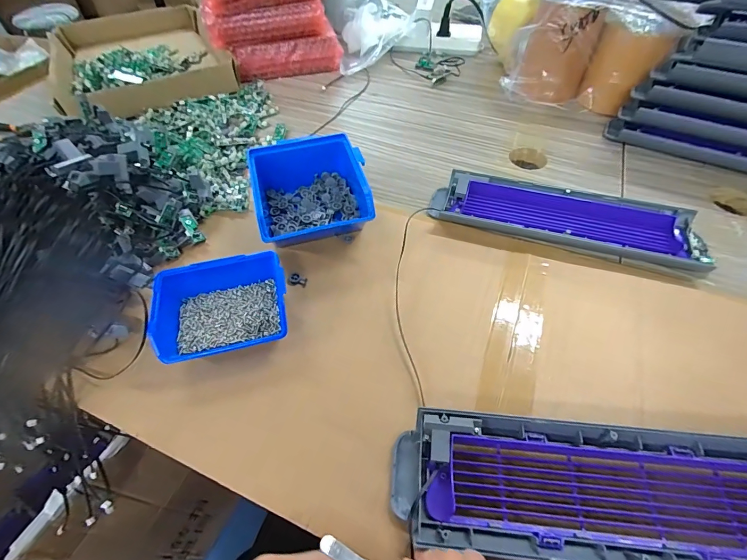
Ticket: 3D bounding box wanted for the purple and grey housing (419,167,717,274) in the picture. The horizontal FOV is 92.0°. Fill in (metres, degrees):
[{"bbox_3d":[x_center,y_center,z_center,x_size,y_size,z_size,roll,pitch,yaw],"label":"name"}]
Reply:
[{"bbox_3d":[0.213,-0.069,0.408,0.289,0.029,0.086,13,54,11],"label":"purple and grey housing"}]

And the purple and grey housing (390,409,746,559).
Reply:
[{"bbox_3d":[0.161,0.144,0.241,0.289,0.028,0.080,4,50,4],"label":"purple and grey housing"}]

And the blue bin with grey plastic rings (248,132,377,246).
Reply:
[{"bbox_3d":[-0.068,-0.094,0.399,0.117,0.059,0.127,-13,53,-10],"label":"blue bin with grey plastic rings"}]

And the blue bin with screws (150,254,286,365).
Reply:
[{"bbox_3d":[-0.134,0.026,0.326,0.111,0.045,0.081,-10,52,-8],"label":"blue bin with screws"}]

